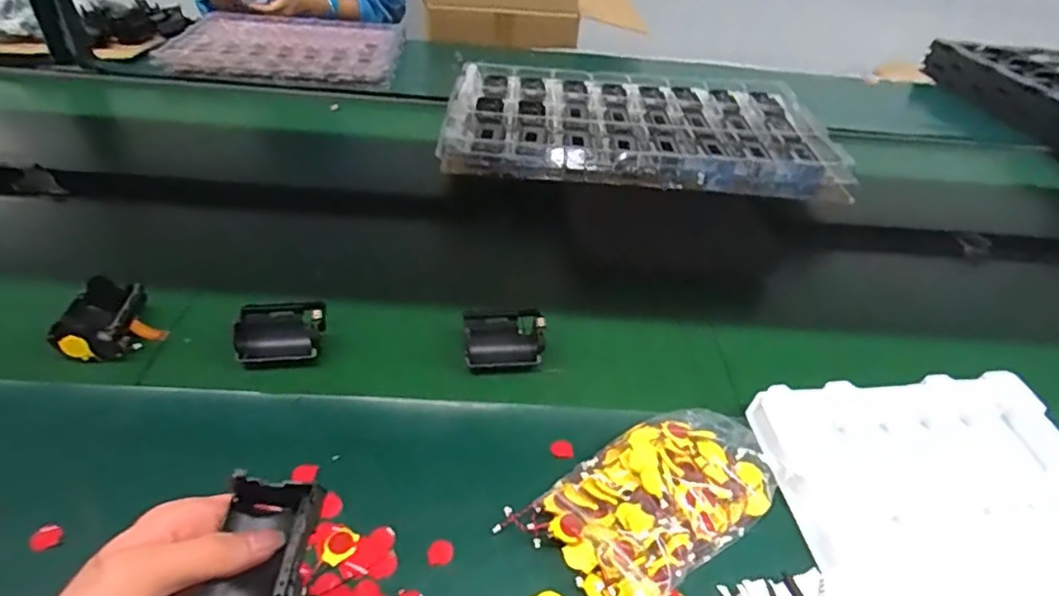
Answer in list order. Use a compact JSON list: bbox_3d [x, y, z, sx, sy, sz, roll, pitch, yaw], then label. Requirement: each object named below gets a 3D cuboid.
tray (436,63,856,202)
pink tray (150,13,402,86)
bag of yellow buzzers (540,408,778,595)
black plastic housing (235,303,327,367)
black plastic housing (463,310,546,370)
[{"bbox_3d":[0.148,-0.253,0.863,0.521,0.039,0.318,2,39,-4],"label":"tray"},{"bbox_3d":[-0.438,-0.468,1.152,0.388,0.043,0.327,2,39,-4],"label":"pink tray"},{"bbox_3d":[0.094,0.136,0.434,0.161,0.029,0.096,-23,47,-31],"label":"bag of yellow buzzers"},{"bbox_3d":[-0.216,0.032,0.544,0.073,0.036,0.055,-3,43,-10],"label":"black plastic housing"},{"bbox_3d":[-0.023,0.032,0.555,0.068,0.033,0.055,-1,39,-8],"label":"black plastic housing"}]

